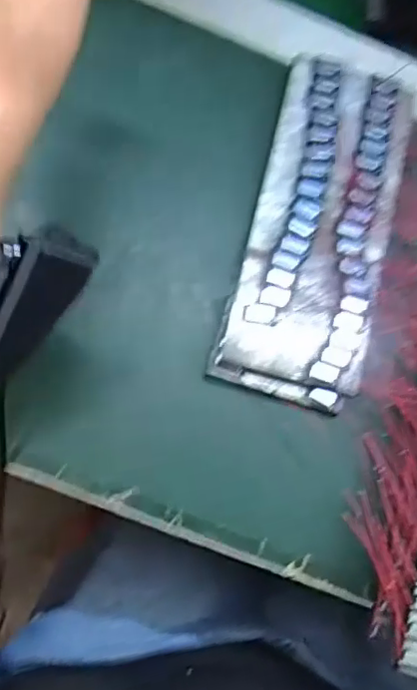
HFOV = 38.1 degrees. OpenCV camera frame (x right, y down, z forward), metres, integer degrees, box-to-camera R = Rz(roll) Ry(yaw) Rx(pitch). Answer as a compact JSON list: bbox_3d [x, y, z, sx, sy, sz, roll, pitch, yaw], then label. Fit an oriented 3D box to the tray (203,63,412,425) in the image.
[{"bbox_3d":[0.067,-0.072,0.360,0.081,0.012,0.208,17,76,-5],"label":"tray"}]

